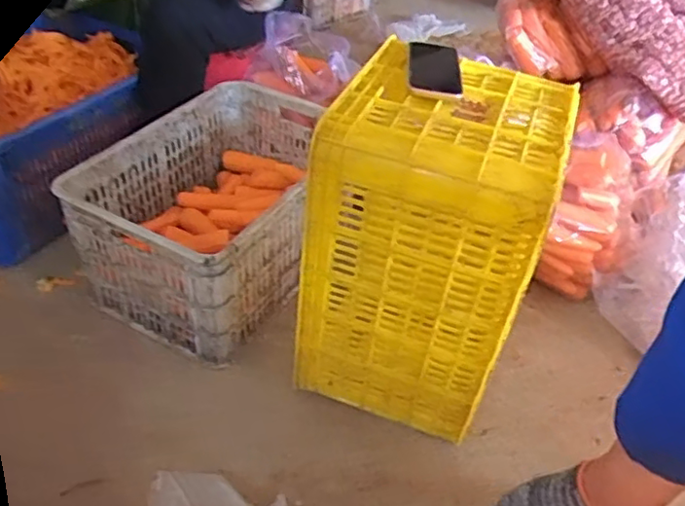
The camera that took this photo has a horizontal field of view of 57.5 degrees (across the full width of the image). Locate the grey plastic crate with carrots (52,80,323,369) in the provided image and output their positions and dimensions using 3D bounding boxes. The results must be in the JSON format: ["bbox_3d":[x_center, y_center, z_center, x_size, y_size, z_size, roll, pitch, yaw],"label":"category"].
[{"bbox_3d":[-0.231,-0.098,1.265,0.377,0.245,0.548,23,43,19],"label":"grey plastic crate with carrots"}]

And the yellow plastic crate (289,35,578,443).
[{"bbox_3d":[0.135,-0.014,0.984,0.303,0.478,0.313,17,42,14],"label":"yellow plastic crate"}]

